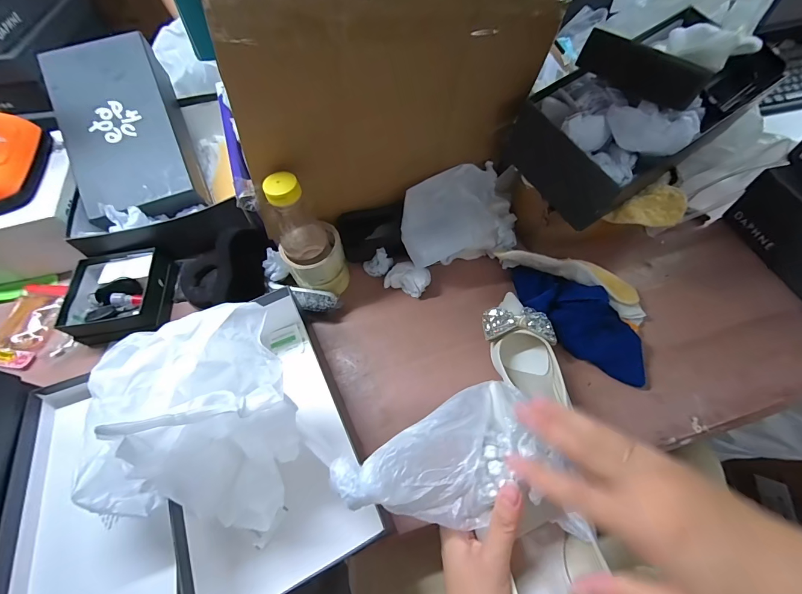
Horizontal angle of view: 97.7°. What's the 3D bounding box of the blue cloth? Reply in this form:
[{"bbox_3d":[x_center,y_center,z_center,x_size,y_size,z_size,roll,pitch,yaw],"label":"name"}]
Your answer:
[{"bbox_3d":[0.248,0.023,0.488,0.209,0.039,0.091,37,69,21],"label":"blue cloth"}]

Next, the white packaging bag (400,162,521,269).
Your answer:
[{"bbox_3d":[0.087,-0.123,0.538,0.173,0.139,0.075,-10,15,7],"label":"white packaging bag"}]

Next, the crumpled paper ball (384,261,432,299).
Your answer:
[{"bbox_3d":[0.011,-0.030,0.538,0.064,0.031,0.042,16,62,12],"label":"crumpled paper ball"}]

